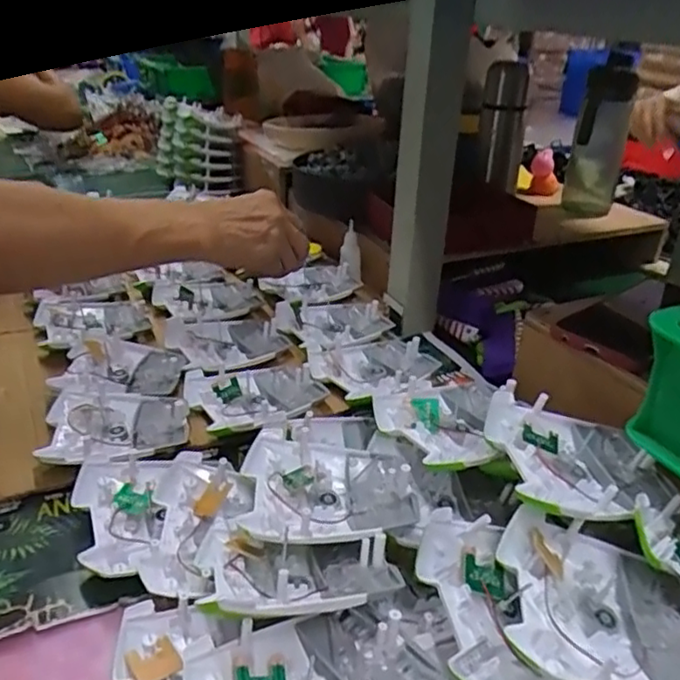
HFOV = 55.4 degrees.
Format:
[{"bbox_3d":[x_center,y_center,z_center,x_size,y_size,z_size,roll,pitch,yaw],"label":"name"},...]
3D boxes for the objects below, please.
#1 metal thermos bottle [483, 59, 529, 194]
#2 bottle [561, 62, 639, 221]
[{"bbox_3d":[0.218,-0.280,0.864,0.057,0.150,0.043,5,29,9],"label":"metal thermos bottle"},{"bbox_3d":[0.351,-0.264,0.877,0.067,0.195,0.063,9,30,16],"label":"bottle"}]

